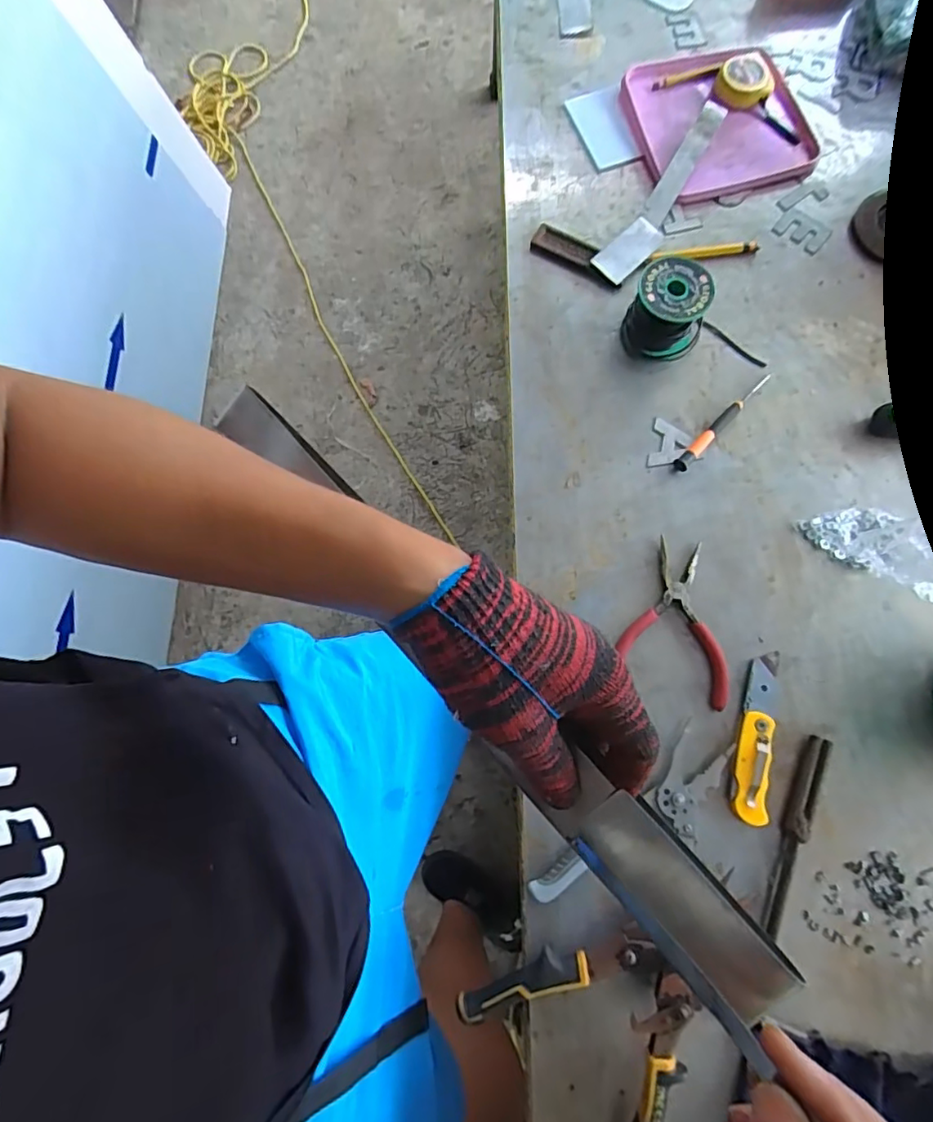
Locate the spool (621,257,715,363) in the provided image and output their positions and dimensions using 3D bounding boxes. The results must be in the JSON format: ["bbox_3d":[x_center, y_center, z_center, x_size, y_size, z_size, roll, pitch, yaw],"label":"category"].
[{"bbox_3d":[0.200,-0.246,0.556,0.075,0.068,0.067,26,77,7],"label":"spool"}]

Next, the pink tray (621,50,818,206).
[{"bbox_3d":[0.290,-0.508,0.642,0.194,0.023,0.202,-14,76,-3],"label":"pink tray"}]

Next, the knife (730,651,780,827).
[{"bbox_3d":[0.249,0.149,0.483,0.029,0.011,0.143,13,76,4],"label":"knife"}]

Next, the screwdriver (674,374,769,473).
[{"bbox_3d":[0.256,-0.140,0.557,0.013,0.009,0.140,44,80,10],"label":"screwdriver"}]

